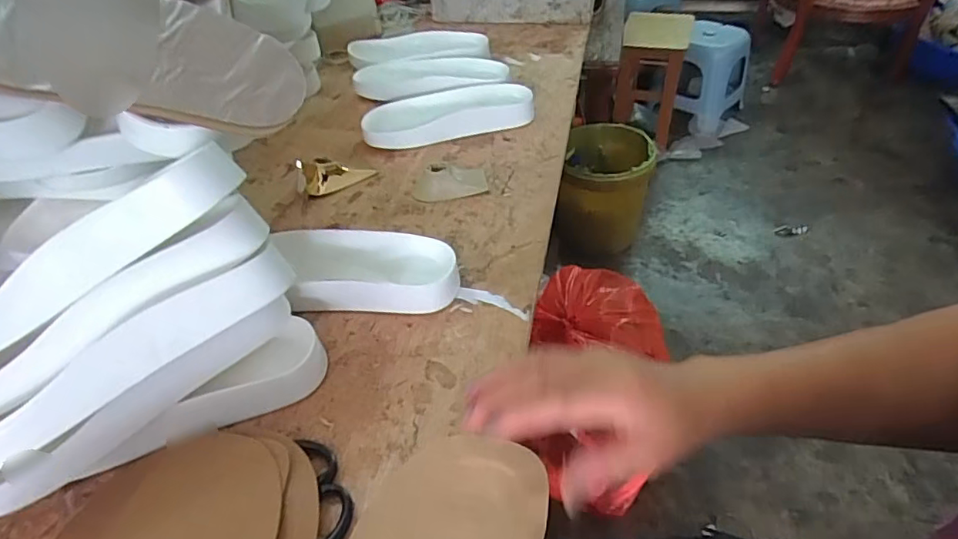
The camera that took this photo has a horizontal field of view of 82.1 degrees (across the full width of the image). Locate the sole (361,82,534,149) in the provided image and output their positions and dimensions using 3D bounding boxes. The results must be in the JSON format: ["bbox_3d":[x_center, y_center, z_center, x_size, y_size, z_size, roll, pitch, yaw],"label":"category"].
[{"bbox_3d":[-0.043,-0.215,0.752,0.227,0.034,0.099,-11,42,-8],"label":"sole"}]

